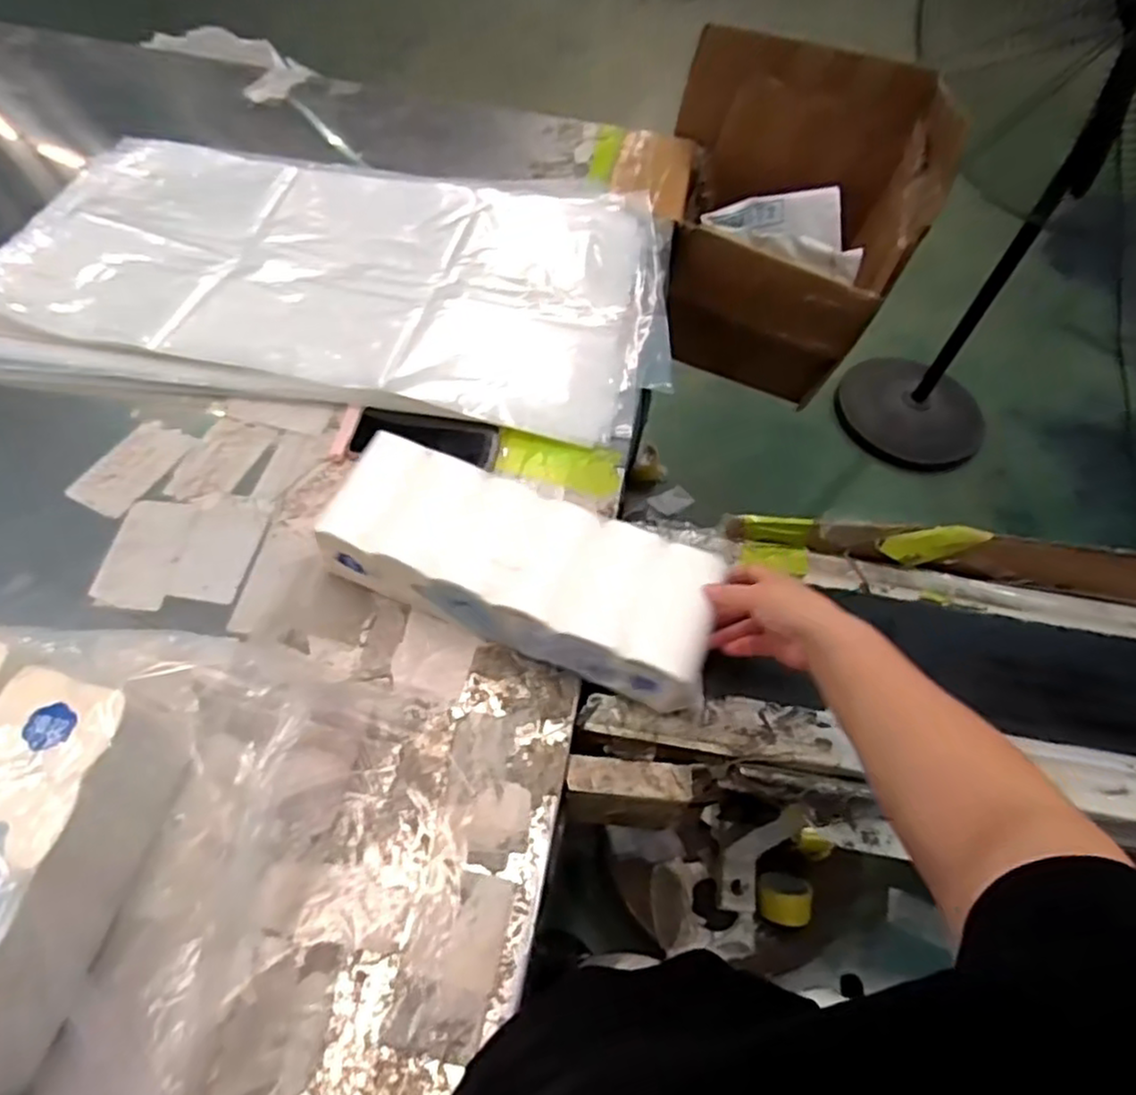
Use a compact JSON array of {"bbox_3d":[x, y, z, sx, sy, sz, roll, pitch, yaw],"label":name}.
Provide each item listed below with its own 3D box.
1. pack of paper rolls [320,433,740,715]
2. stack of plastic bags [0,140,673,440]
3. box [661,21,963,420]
[{"bbox_3d":[-0.042,0.023,0.672,0.366,0.093,0.135,23,60,10],"label":"pack of paper rolls"},{"bbox_3d":[-0.296,-0.372,0.940,0.862,0.040,0.489,5,57,-2],"label":"stack of plastic bags"},{"bbox_3d":[0.359,-0.534,1.183,0.382,0.430,0.308,13,57,3],"label":"box"}]

